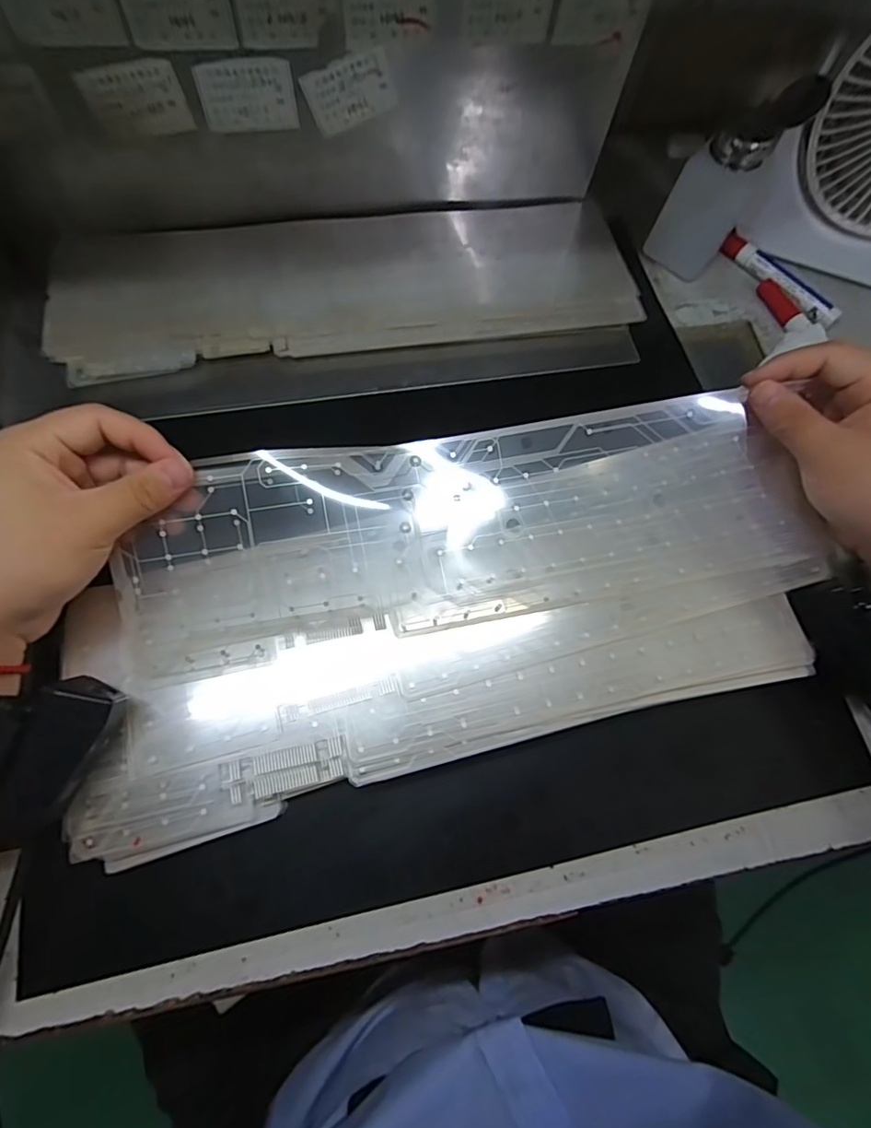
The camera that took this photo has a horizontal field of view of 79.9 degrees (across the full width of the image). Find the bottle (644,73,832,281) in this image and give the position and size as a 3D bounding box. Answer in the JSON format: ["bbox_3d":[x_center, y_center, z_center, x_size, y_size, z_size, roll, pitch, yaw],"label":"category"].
[{"bbox_3d":[0.224,-0.294,0.404,0.064,0.120,0.049,-30,74,-15],"label":"bottle"}]

